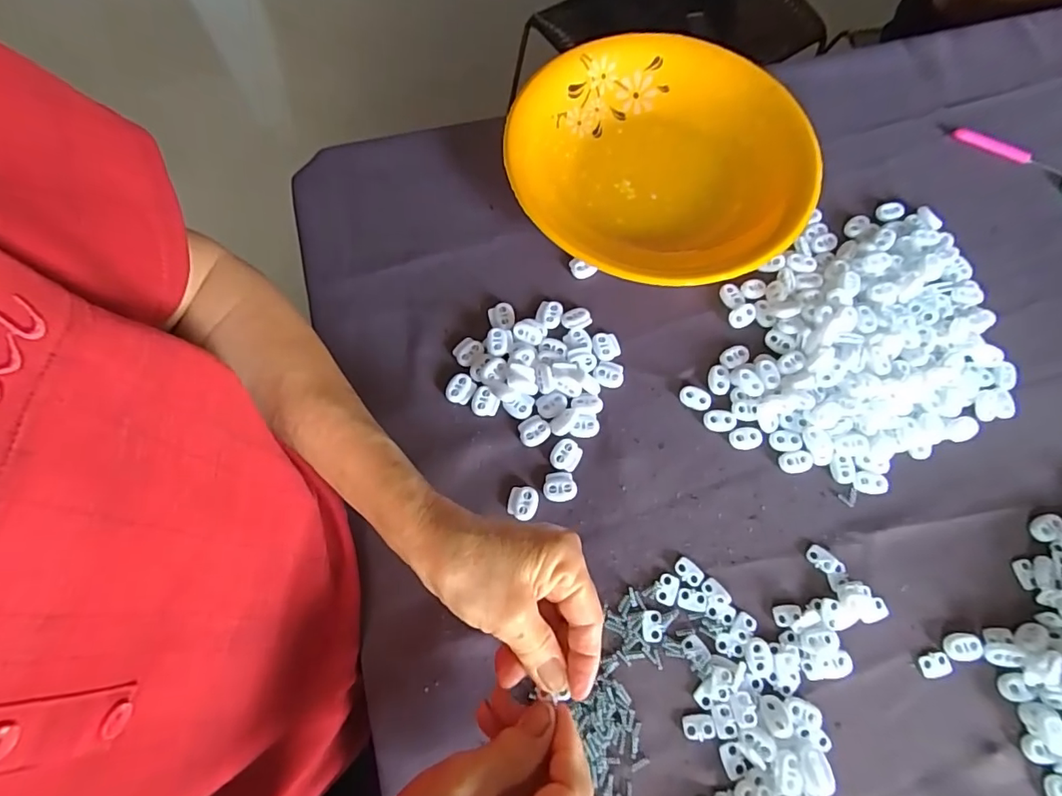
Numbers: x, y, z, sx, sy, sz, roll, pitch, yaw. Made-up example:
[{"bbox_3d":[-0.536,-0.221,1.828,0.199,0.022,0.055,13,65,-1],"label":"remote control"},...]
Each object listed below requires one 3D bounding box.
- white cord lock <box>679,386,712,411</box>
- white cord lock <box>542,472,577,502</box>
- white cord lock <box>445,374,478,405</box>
[{"bbox_3d":[0.119,0.000,0.379,0.022,0.004,0.015,21,71,6],"label":"white cord lock"},{"bbox_3d":[0.020,0.061,0.358,0.023,0.004,0.020,-3,71,-3],"label":"white cord lock"},{"bbox_3d":[-0.050,-0.006,0.378,0.019,0.005,0.021,31,73,9],"label":"white cord lock"}]

